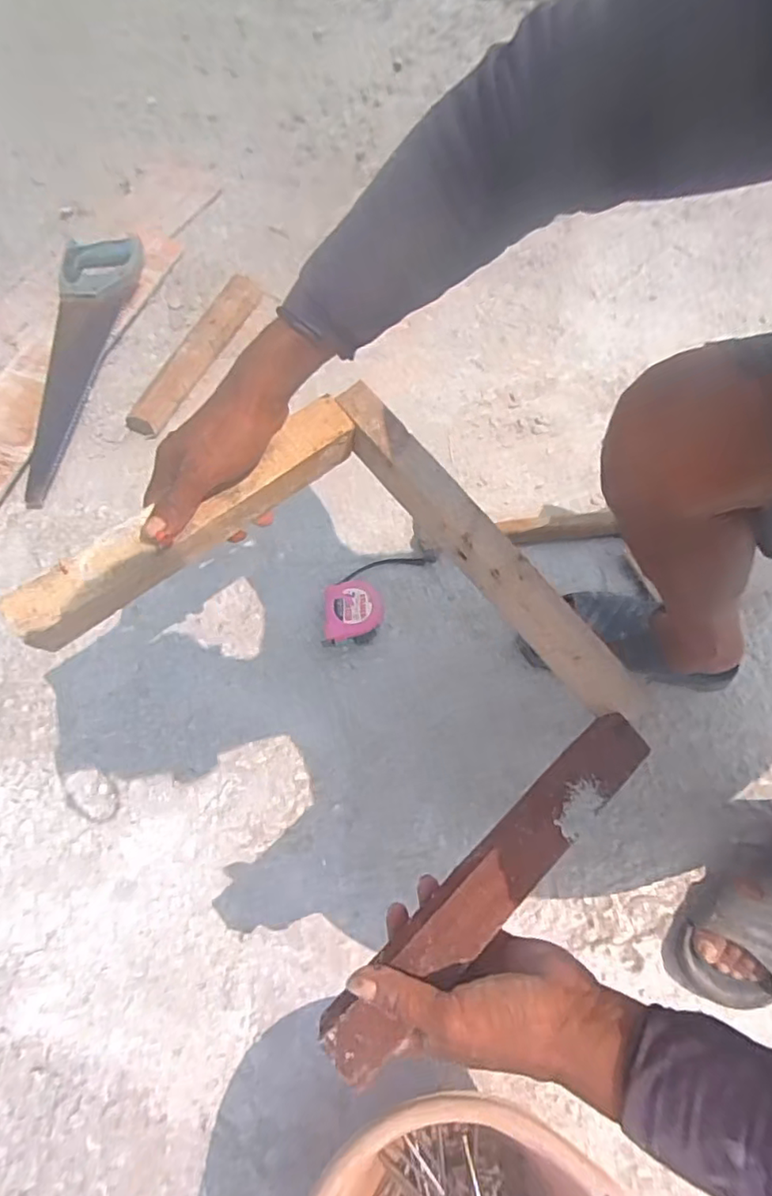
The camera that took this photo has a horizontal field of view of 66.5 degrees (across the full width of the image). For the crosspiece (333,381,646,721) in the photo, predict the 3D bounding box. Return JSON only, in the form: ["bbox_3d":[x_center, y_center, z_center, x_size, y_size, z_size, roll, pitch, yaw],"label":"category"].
[{"bbox_3d":[0.070,-0.034,0.444,0.034,0.044,0.310,-40,84,-14],"label":"crosspiece"}]

